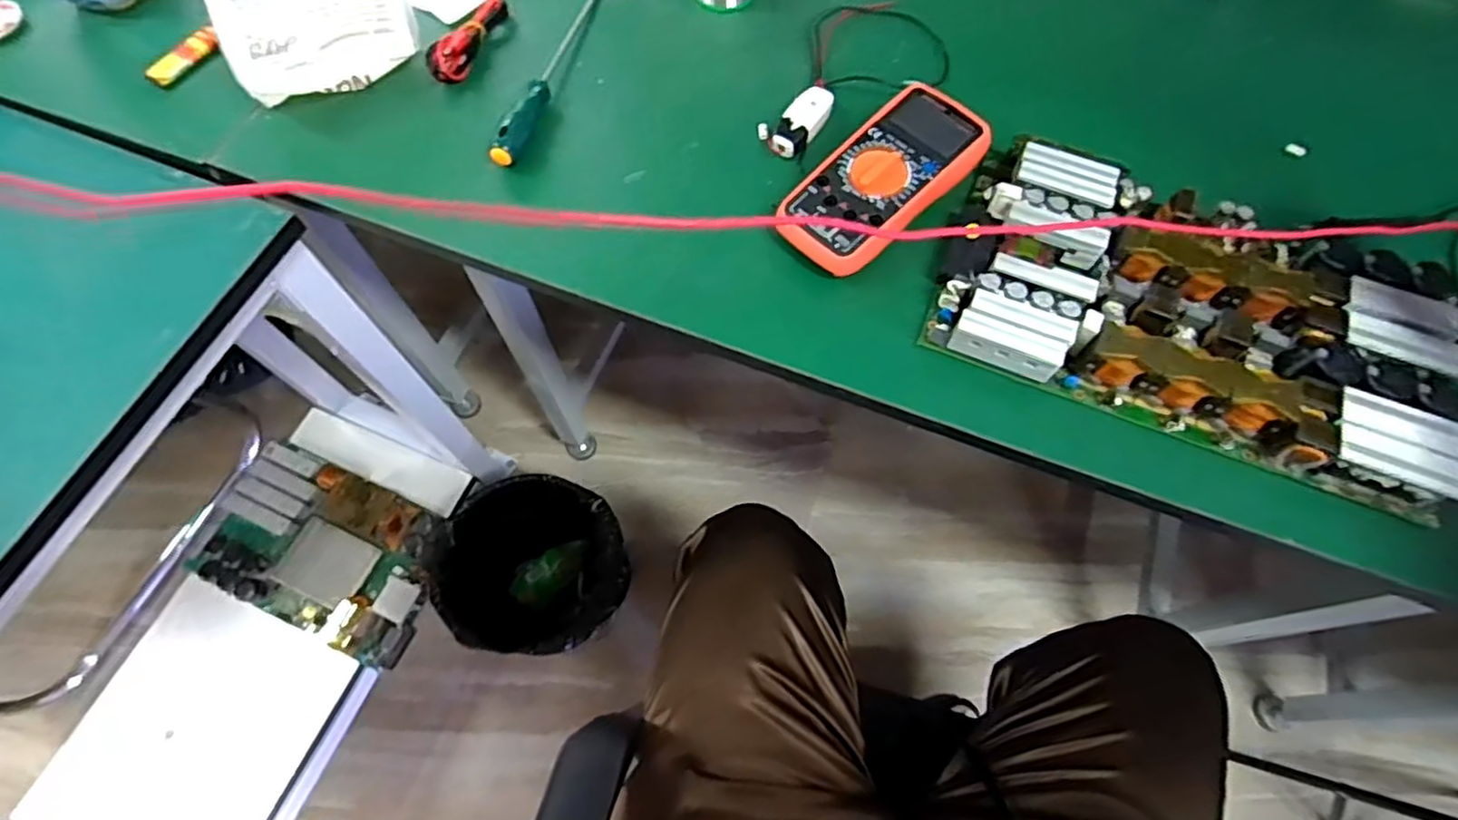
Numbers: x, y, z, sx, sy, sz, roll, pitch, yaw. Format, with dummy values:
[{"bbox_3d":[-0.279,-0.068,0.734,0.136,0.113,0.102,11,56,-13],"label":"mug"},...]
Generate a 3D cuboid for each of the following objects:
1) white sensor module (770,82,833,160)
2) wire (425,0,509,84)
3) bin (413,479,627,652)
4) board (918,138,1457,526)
[{"bbox_3d":[0.064,-0.244,0.575,0.031,0.019,0.082,29,68,11],"label":"white sensor module"},{"bbox_3d":[-0.227,-0.327,0.607,0.025,0.031,0.101,17,67,6],"label":"wire"},{"bbox_3d":[-0.286,0.249,1.047,0.274,0.264,0.247,32,70,14],"label":"bin"},{"bbox_3d":[0.330,-0.073,0.491,0.345,0.046,0.199,23,68,9],"label":"board"}]

